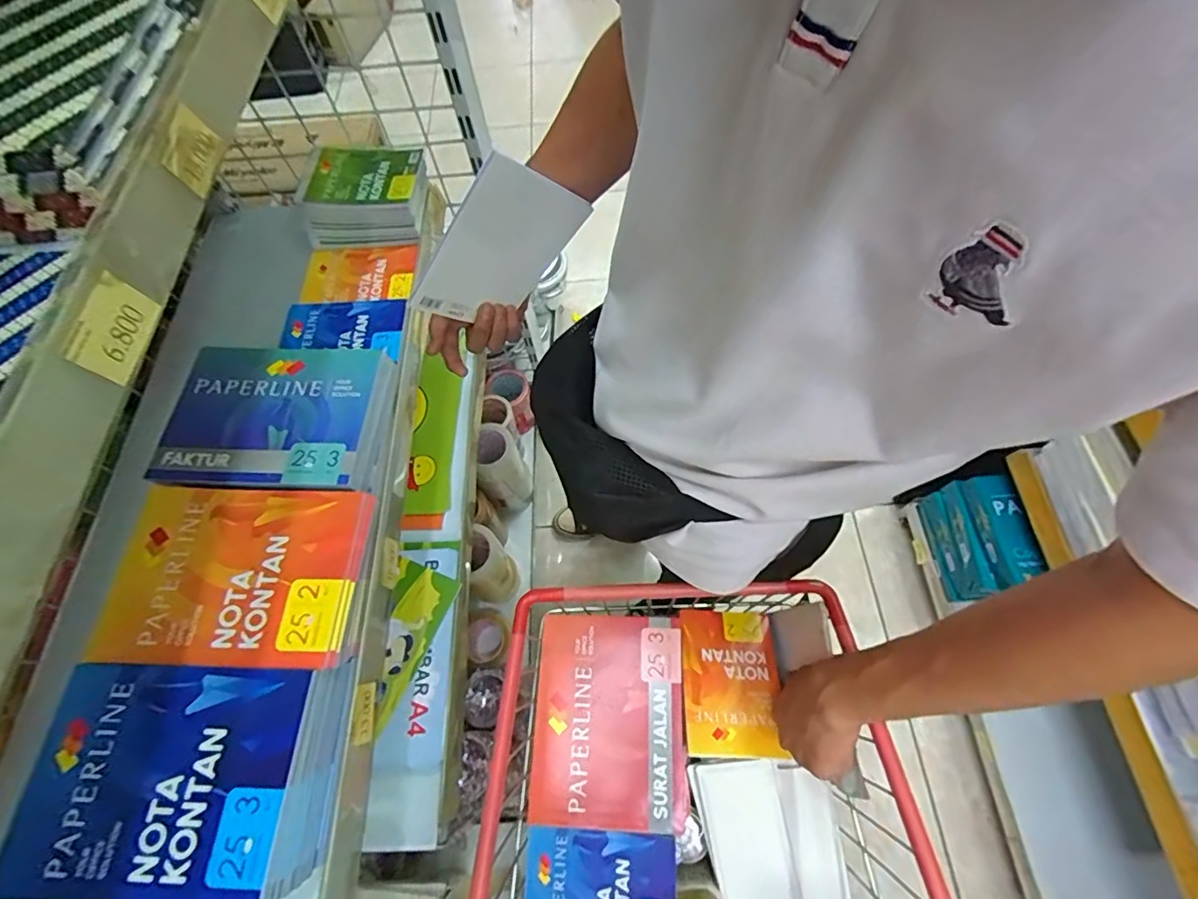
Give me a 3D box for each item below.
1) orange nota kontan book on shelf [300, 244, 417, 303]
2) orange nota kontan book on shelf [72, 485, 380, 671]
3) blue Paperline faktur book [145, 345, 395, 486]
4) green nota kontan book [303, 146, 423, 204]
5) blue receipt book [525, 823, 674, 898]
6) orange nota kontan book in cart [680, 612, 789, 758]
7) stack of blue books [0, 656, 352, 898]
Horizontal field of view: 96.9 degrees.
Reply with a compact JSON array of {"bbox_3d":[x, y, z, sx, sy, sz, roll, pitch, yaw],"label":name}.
[{"bbox_3d":[-0.328,-0.240,0.728,0.154,0.014,0.101,1,64,3],"label":"orange nota kontan book on shelf"},{"bbox_3d":[-0.335,0.113,0.491,0.220,0.014,0.158,1,64,3],"label":"orange nota kontan book on shelf"},{"bbox_3d":[-0.343,-0.046,0.556,0.209,0.009,0.167,2,65,4],"label":"blue Paperline faktur book"},{"bbox_3d":[-0.323,-0.376,0.723,0.145,0.011,0.108,1,64,3],"label":"green nota kontan book"},{"bbox_3d":[-0.002,0.444,0.530,0.151,0.009,0.115,-5,68,16],"label":"blue receipt book"},{"bbox_3d":[0.149,0.258,0.597,0.107,0.011,0.154,3,50,-2],"label":"orange nota kontan book in cart"},{"bbox_3d":[-0.340,0.267,0.436,0.219,0.054,0.159,-2,64,2],"label":"stack of blue books"}]

